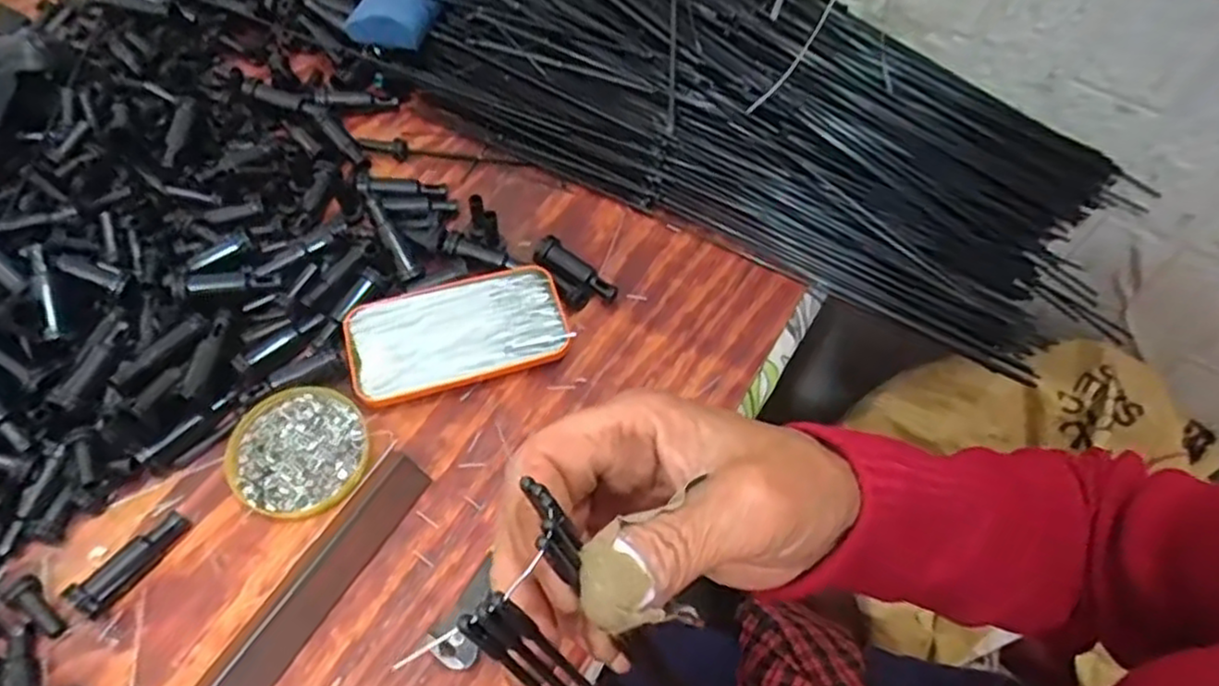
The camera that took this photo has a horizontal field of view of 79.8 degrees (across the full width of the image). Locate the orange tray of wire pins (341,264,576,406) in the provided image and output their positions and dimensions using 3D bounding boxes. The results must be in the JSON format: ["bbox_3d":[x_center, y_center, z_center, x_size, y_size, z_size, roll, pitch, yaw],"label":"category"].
[{"bbox_3d":[-0.104,-0.007,0.501,0.145,0.018,0.077,-12,60,-10],"label":"orange tray of wire pins"}]

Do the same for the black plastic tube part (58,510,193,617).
[{"bbox_3d":[-0.273,0.123,0.415,0.017,0.021,0.065,27,61,14],"label":"black plastic tube part"}]

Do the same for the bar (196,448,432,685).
[{"bbox_3d":[-0.194,0.172,0.396,0.032,0.011,0.264,28,61,14],"label":"bar"}]

